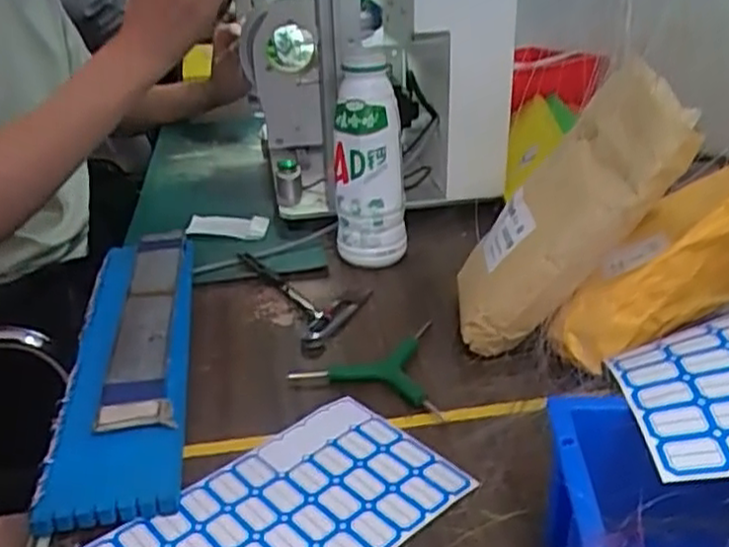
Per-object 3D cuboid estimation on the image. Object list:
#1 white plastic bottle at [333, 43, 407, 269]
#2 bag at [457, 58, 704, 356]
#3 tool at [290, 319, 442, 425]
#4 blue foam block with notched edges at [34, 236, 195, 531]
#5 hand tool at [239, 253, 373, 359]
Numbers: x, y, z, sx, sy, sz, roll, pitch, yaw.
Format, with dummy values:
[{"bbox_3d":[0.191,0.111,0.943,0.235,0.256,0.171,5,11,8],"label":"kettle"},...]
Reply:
[{"bbox_3d":[0.003,-0.105,0.687,0.066,0.194,0.062,-3,26,-1],"label":"white plastic bottle"},{"bbox_3d":[0.149,-0.045,0.534,0.063,0.217,0.120,32,27,-6],"label":"bag"},{"bbox_3d":[0.021,0.063,0.553,0.117,0.012,0.100,11,29,26],"label":"tool"},{"bbox_3d":[-0.180,0.056,0.562,0.085,0.035,0.344,-7,27,-9],"label":"blue foam block with notched edges"},{"bbox_3d":[-0.045,0.015,0.641,0.081,0.012,0.169,-13,28,-21],"label":"hand tool"}]

